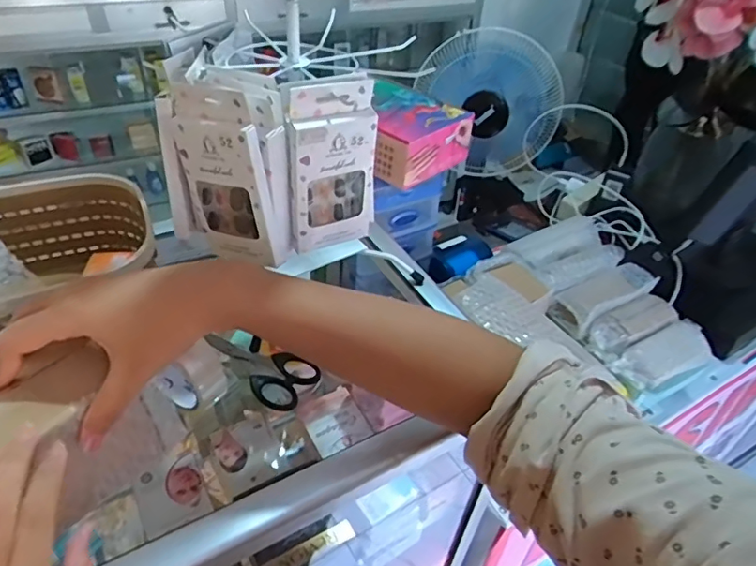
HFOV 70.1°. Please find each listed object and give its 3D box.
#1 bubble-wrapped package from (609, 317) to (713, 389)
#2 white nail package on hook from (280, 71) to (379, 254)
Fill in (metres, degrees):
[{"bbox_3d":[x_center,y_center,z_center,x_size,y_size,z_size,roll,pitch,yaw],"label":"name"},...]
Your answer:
[{"bbox_3d":[0.377,0.096,0.707,0.132,0.038,0.060,-17,45,-24],"label":"bubble-wrapped package"},{"bbox_3d":[-0.038,-0.095,0.442,0.073,0.140,0.028,-16,44,-23],"label":"white nail package on hook"}]

